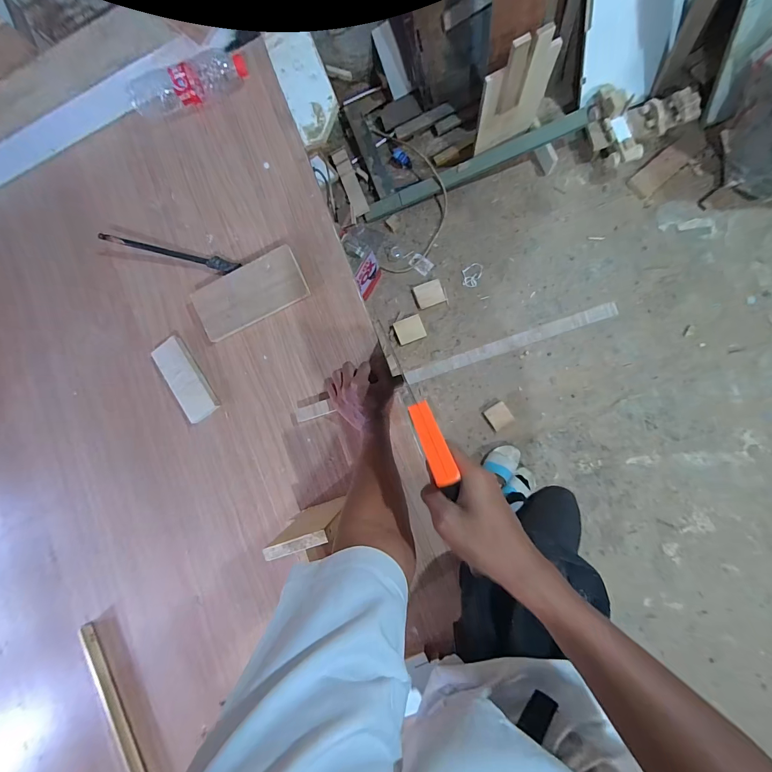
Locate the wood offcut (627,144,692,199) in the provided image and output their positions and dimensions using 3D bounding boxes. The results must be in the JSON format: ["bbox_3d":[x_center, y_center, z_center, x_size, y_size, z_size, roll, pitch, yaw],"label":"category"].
[{"bbox_3d":[0.956,-0.754,1.211,0.180,0.017,0.094,-41,101,19],"label":"wood offcut"}]

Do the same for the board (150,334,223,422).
[{"bbox_3d":[-0.384,-0.012,0.664,0.063,0.017,0.162,-34,84,5],"label":"board"}]

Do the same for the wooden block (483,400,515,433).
[{"bbox_3d":[0.425,0.114,1.300,0.086,0.011,0.085,-35,83,6],"label":"wooden block"}]

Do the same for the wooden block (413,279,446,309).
[{"bbox_3d":[0.171,-0.360,1.348,0.105,0.013,0.095,-20,85,7],"label":"wooden block"}]

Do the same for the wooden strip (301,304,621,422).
[{"bbox_3d":[0.097,-0.033,0.576,0.543,0.019,0.025,-19,85,8],"label":"wooden strip"}]

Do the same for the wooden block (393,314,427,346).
[{"bbox_3d":[0.093,-0.220,1.347,0.105,0.012,0.091,-21,85,7],"label":"wooden block"}]

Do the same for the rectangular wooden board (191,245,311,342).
[{"bbox_3d":[-0.251,-0.168,0.639,0.209,0.009,0.096,-25,100,7],"label":"rectangular wooden board"}]

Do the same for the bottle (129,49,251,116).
[{"bbox_3d":[-0.372,-0.573,0.656,0.226,0.059,0.065,-15,86,7],"label":"bottle"}]

